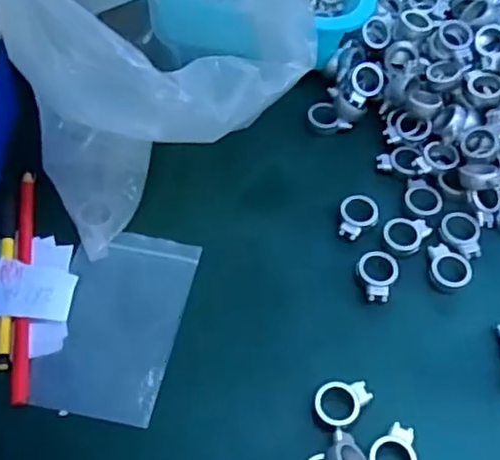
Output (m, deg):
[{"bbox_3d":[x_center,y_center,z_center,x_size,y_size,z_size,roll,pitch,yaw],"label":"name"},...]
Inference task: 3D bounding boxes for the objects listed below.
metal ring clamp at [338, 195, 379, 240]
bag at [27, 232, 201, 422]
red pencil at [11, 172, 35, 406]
[{"bbox_3d":[0.075,-0.009,0.443,0.026,0.004,0.033,17,60,9],"label":"metal ring clamp"},{"bbox_3d":[-0.084,0.057,0.406,0.077,0.005,0.123,11,58,4],"label":"bag"},{"bbox_3d":[-0.145,0.030,0.414,0.010,0.005,0.167,-7,59,-5],"label":"red pencil"}]

